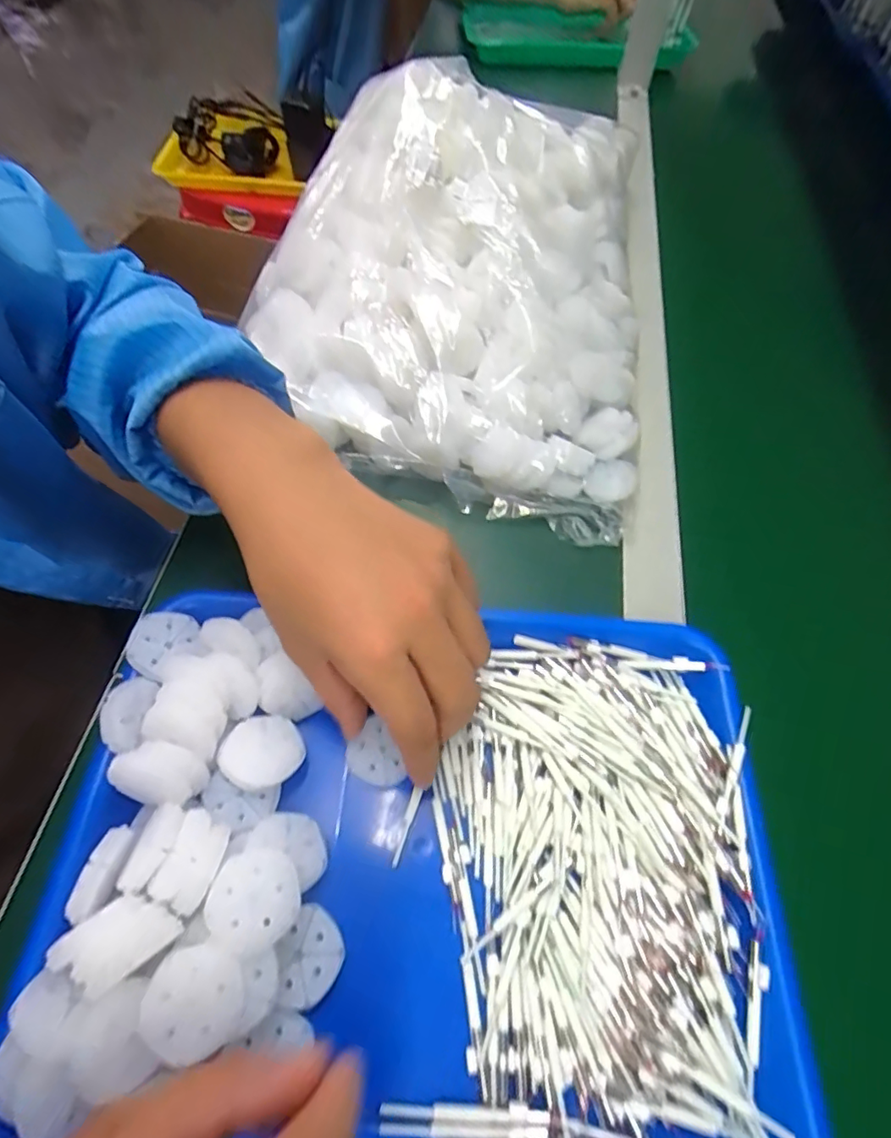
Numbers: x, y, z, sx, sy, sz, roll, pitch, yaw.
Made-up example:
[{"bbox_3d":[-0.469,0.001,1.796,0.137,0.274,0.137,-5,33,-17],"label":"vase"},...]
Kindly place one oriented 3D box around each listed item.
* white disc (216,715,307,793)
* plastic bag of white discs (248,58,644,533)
[{"bbox_3d":[-0.094,0.094,0.286,0.040,0.013,0.037,1,60,-2],"label":"white disc"},{"bbox_3d":[0.023,-0.240,0.444,0.304,0.100,0.393,14,61,5],"label":"plastic bag of white discs"}]

